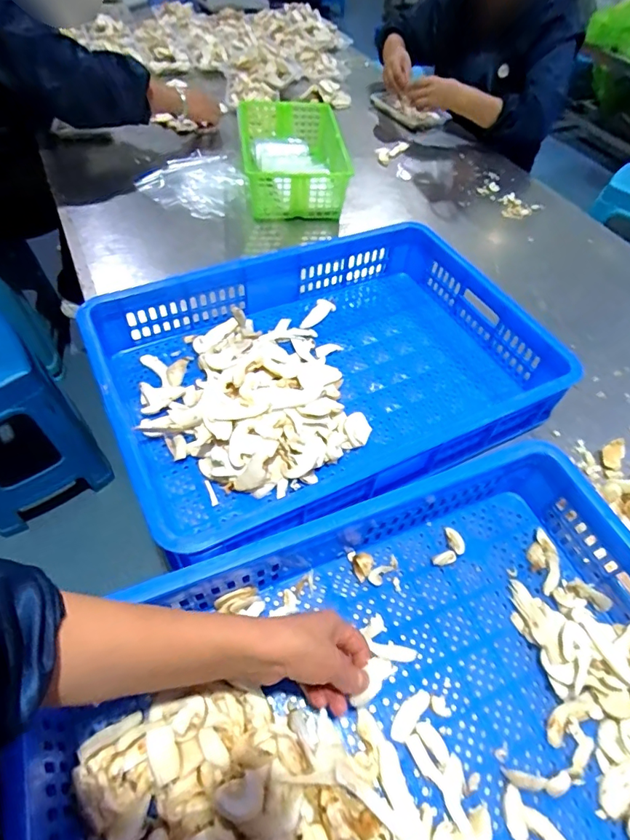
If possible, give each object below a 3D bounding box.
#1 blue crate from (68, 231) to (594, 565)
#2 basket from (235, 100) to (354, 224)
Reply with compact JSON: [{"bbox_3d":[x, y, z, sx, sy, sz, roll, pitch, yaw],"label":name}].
[{"bbox_3d":[0.025,-0.083,0.682,0.596,0.098,0.400,-21,57,-20],"label":"blue crate"},{"bbox_3d":[-0.053,-0.595,1.060,0.216,0.085,0.379,-3,55,-6],"label":"basket"}]

